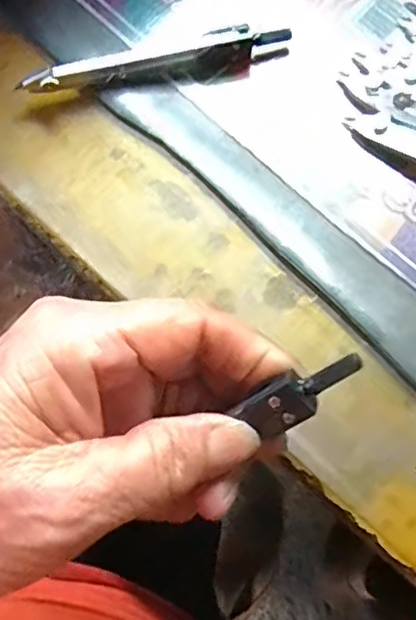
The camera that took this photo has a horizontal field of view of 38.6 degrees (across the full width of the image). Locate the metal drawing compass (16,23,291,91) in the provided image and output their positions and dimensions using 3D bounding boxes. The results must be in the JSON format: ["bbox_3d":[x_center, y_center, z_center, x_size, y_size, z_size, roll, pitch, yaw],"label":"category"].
[{"bbox_3d":[-0.020,-0.103,0.247,0.110,0.016,0.011,-13,74,-3],"label":"metal drawing compass"}]

